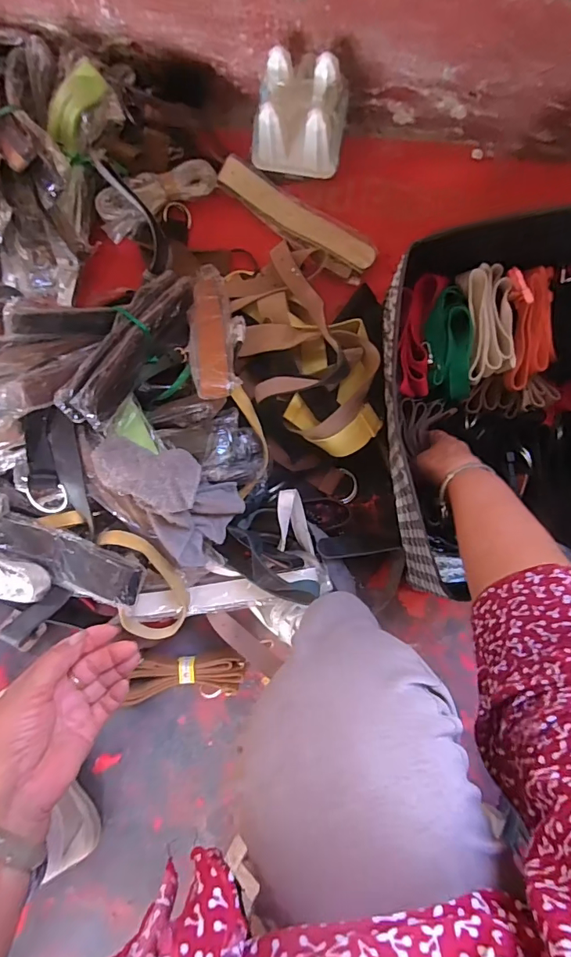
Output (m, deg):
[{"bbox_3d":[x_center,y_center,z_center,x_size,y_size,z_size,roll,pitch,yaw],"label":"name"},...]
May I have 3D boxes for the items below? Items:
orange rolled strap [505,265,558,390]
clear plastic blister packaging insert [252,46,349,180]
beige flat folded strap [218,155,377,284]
[{"bbox_3d":[0.322,-0.197,0.611,0.071,0.045,0.156,-3,86,2],"label":"orange rolled strap"},{"bbox_3d":[0.017,-0.490,0.629,0.121,0.100,0.096,10,86,2],"label":"clear plastic blister packaging insert"},{"bbox_3d":[0.014,-0.377,0.683,0.249,0.030,0.061,32,88,4],"label":"beige flat folded strap"}]

